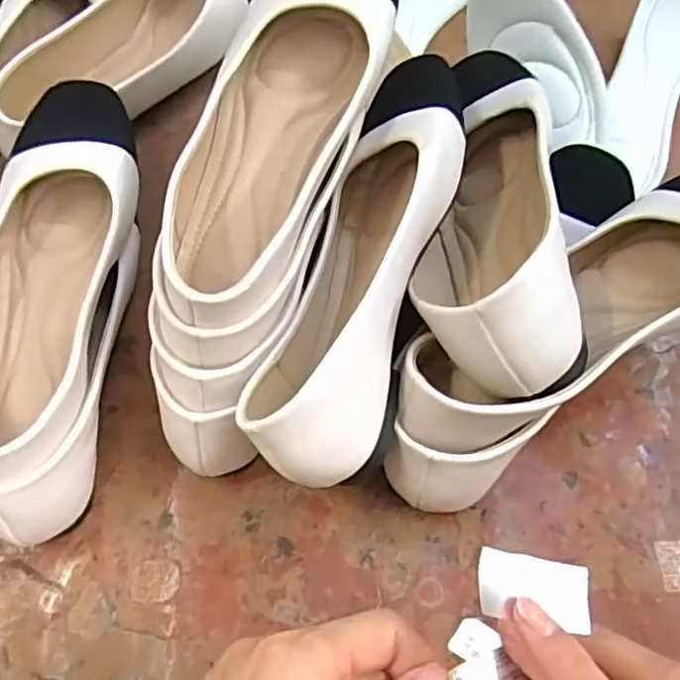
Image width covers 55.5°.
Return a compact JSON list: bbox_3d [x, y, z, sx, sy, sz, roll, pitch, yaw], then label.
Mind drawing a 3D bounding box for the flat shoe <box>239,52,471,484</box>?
[{"bbox_3d":[0.016,-0.044,0.343,0.066,0.072,0.238,16,68,9],"label":"flat shoe"}]

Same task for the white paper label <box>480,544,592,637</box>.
[{"bbox_3d":[0.061,0.078,0.203,0.037,0.004,0.019,15,67,-9],"label":"white paper label"}]

